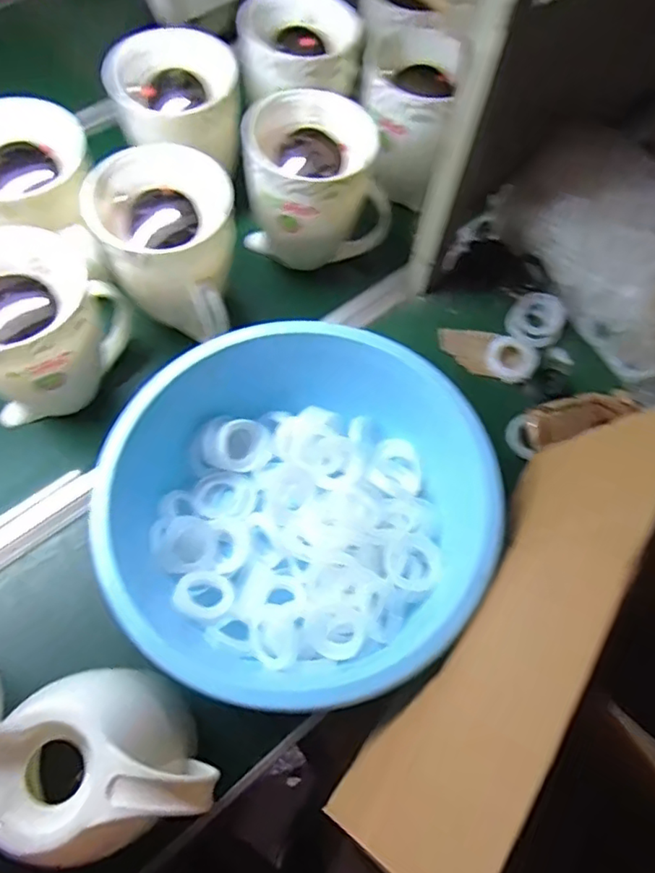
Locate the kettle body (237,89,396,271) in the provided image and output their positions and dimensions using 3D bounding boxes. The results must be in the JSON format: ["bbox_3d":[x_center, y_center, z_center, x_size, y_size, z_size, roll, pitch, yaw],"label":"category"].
[{"bbox_3d":[-0.033,-0.318,0.754,0.171,0.166,0.166,-36,72,-17],"label":"kettle body"}]

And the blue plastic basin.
[{"bbox_3d":[-0.031,0.076,0.593,0.362,0.143,0.331,1,66,-2],"label":"blue plastic basin"}]

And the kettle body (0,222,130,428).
[{"bbox_3d":[-0.312,-0.103,0.637,0.161,0.195,0.142,-16,68,-10],"label":"kettle body"}]

